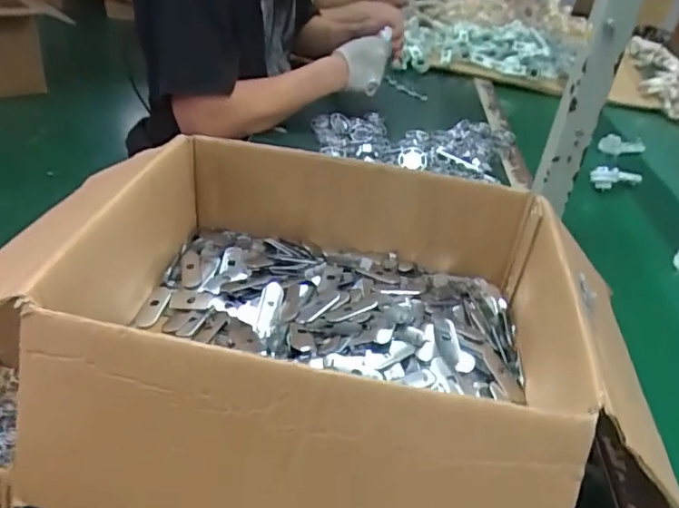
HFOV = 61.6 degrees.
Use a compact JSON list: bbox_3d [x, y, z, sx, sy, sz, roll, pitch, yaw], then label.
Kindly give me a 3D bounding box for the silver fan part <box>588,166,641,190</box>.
[{"bbox_3d":[0.419,-0.112,0.866,0.080,0.042,0.013,0,33,-9],"label":"silver fan part"}]

